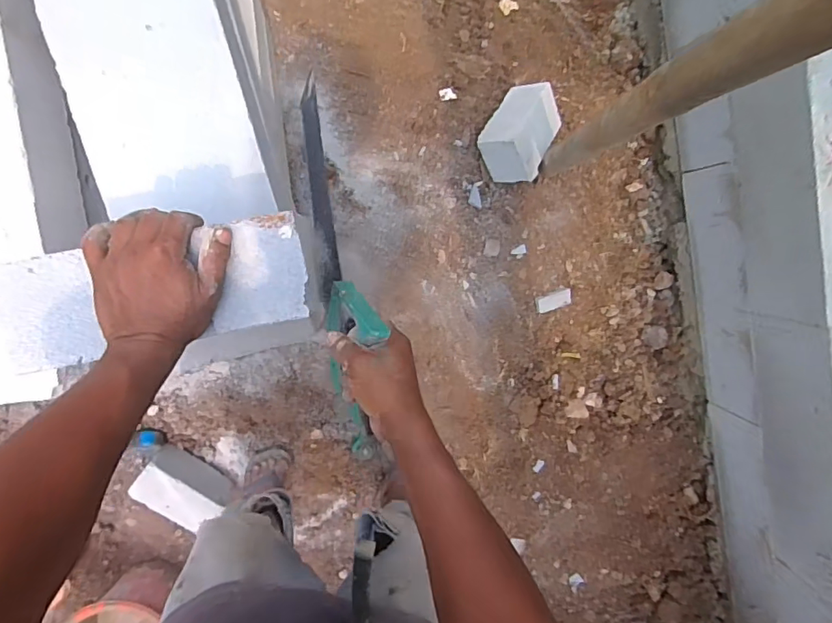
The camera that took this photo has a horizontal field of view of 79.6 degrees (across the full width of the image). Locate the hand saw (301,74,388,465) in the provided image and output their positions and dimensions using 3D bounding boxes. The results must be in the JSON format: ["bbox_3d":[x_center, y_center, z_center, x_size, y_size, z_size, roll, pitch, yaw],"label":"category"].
[{"bbox_3d":[-0.105,-0.095,0.609,0.017,0.548,0.095,6,141,-31],"label":"hand saw"}]

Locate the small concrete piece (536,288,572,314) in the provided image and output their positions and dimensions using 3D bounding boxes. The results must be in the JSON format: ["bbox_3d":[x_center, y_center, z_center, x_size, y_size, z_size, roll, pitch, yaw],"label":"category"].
[{"bbox_3d":[0.375,-0.029,1.356,0.105,0.009,0.047,-16,98,-13],"label":"small concrete piece"}]

